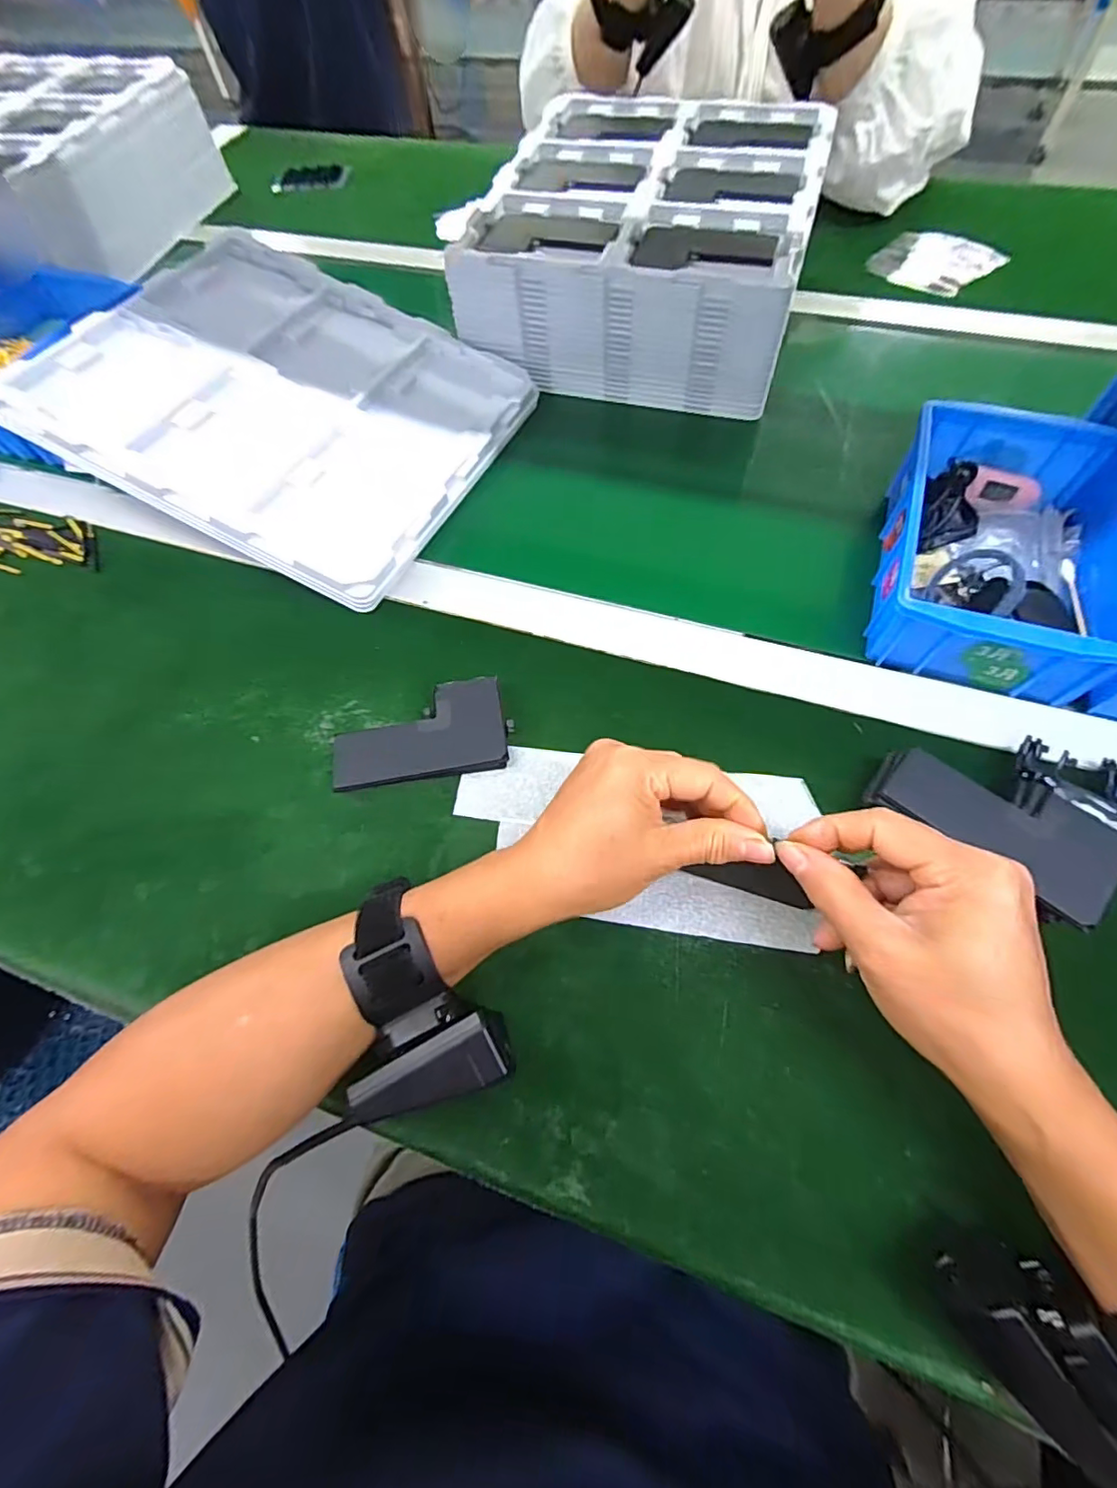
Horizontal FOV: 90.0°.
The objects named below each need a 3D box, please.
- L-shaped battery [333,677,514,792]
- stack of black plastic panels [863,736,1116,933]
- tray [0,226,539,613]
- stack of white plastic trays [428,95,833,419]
[{"bbox_3d":[-0.088,-0.007,0.359,0.109,0.011,0.063,-9,63,-3],"label":"L-shaped battery"},{"bbox_3d":[0.253,0.029,0.317,0.114,0.032,0.117,41,71,19],"label":"stack of black plastic panels"},{"bbox_3d":[-0.223,-0.287,0.466,0.331,0.023,0.290,27,66,3],"label":"tray"},{"bbox_3d":[0.085,-0.487,0.543,0.280,0.106,0.333,13,64,8],"label":"stack of white plastic trays"}]

